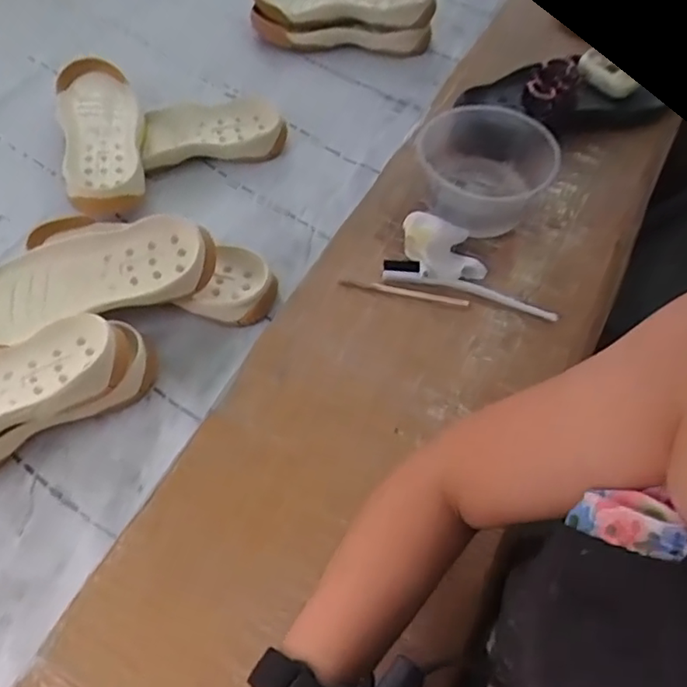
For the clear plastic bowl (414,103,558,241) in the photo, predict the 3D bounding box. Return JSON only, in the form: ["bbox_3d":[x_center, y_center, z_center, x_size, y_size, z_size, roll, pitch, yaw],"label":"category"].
[{"bbox_3d":[0.139,-0.174,0.628,0.121,0.067,0.126,2,59,-3],"label":"clear plastic bowl"}]

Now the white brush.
[{"bbox_3d":[0.123,-0.053,0.593,0.172,0.013,0.024,17,59,6],"label":"white brush"}]

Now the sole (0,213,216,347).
[{"bbox_3d":[-0.246,-0.060,0.584,0.249,0.051,0.073,-16,60,2],"label":"sole"}]

